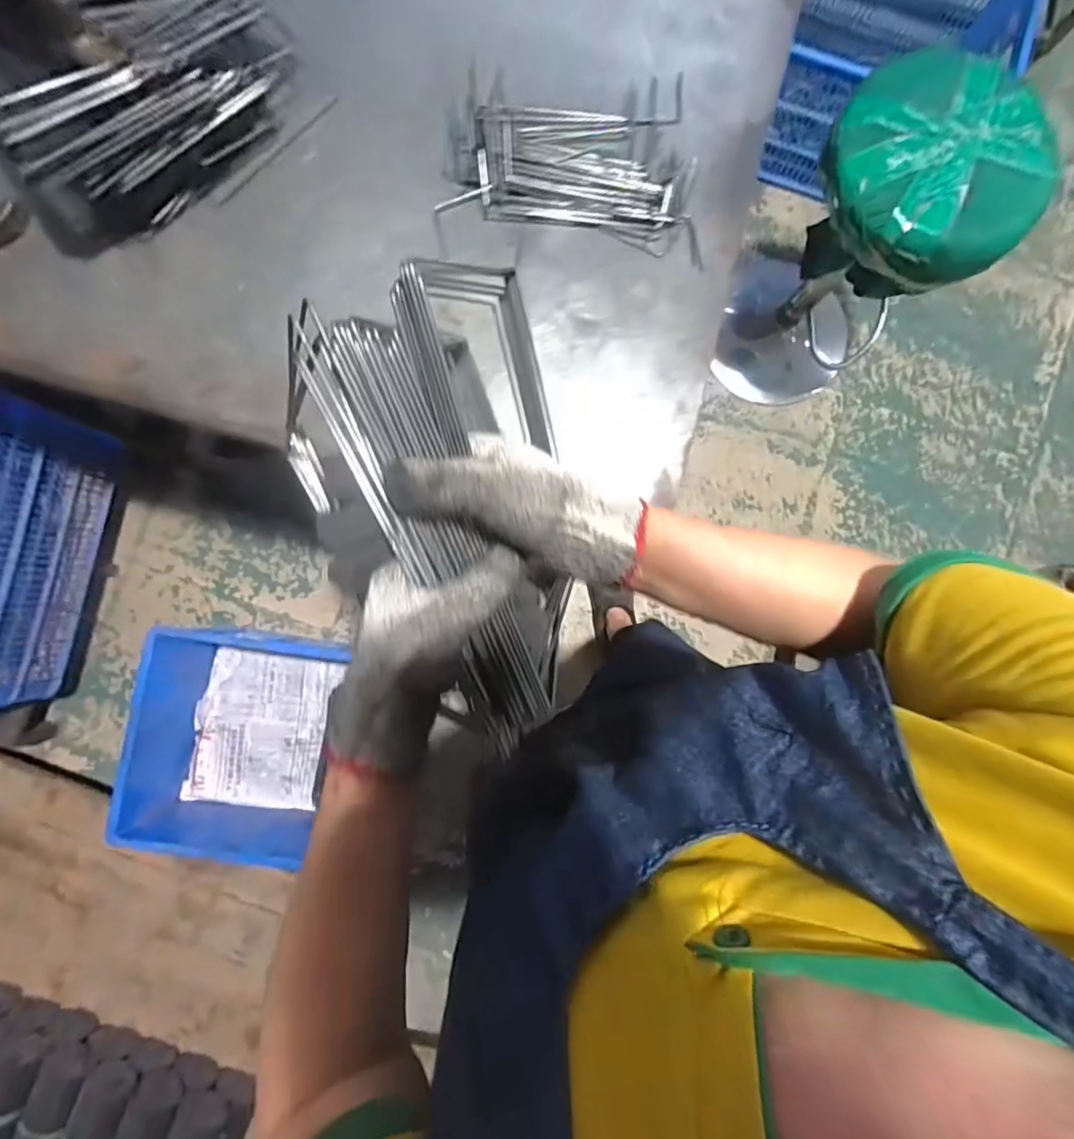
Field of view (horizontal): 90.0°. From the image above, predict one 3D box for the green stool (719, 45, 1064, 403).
[{"bbox_3d":[0.598,-0.592,1.065,0.313,0.613,0.326,0,85,-2],"label":"green stool"}]

